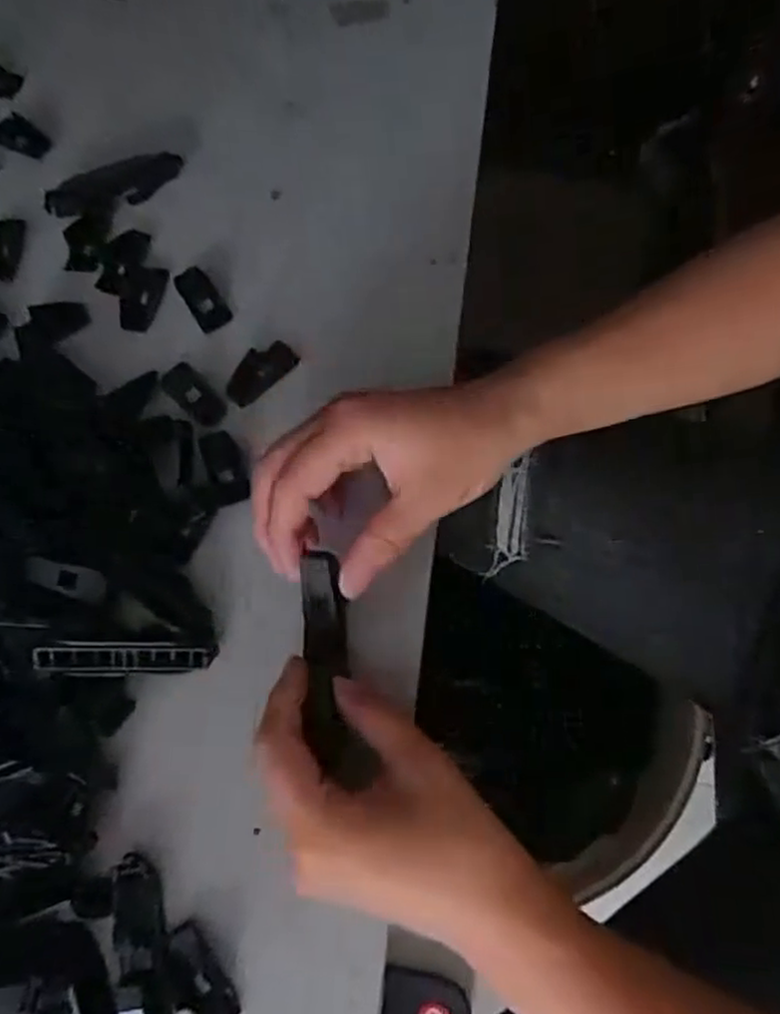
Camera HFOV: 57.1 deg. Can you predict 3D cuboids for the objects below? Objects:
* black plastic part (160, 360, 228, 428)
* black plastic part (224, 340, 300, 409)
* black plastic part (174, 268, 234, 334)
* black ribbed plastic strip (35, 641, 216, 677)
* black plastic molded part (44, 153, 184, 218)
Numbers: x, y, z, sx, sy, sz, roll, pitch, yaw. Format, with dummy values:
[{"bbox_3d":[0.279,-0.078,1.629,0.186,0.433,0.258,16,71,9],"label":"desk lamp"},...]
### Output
[{"bbox_3d":[-0.105,-0.061,0.381,0.043,0.004,0.019,42,77,14],"label":"black plastic part"},{"bbox_3d":[-0.070,-0.074,0.384,0.043,0.005,0.020,-42,75,-11],"label":"black plastic part"},{"bbox_3d":[-0.104,-0.116,0.397,0.019,0.004,0.042,-32,73,-9],"label":"black plastic part"},{"bbox_3d":[-0.119,0.068,0.325,0.076,0.013,0.014,3,70,-17],"label":"black ribbed plastic strip"},{"bbox_3d":[-0.161,-0.186,0.417,0.080,0.014,0.021,-21,72,-5],"label":"black plastic molded part"}]

